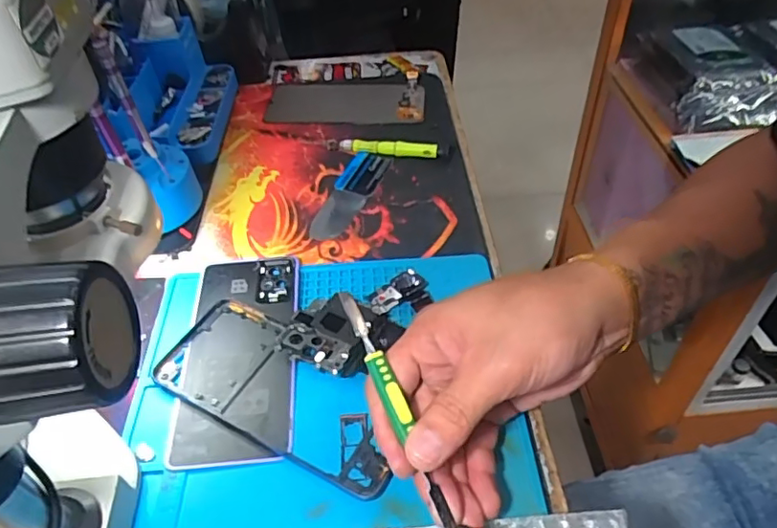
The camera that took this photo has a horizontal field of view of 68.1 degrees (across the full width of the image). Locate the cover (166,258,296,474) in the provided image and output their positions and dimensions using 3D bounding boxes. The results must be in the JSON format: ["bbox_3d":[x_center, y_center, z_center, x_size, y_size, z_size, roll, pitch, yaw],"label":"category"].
[{"bbox_3d":[-0.094,0.053,0.366,0.068,0.008,0.152,-4,46,-1],"label":"cover"}]

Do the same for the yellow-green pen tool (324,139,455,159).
[{"bbox_3d":[-0.002,-0.104,0.513,0.112,0.014,0.014,7,46,9],"label":"yellow-green pen tool"}]

